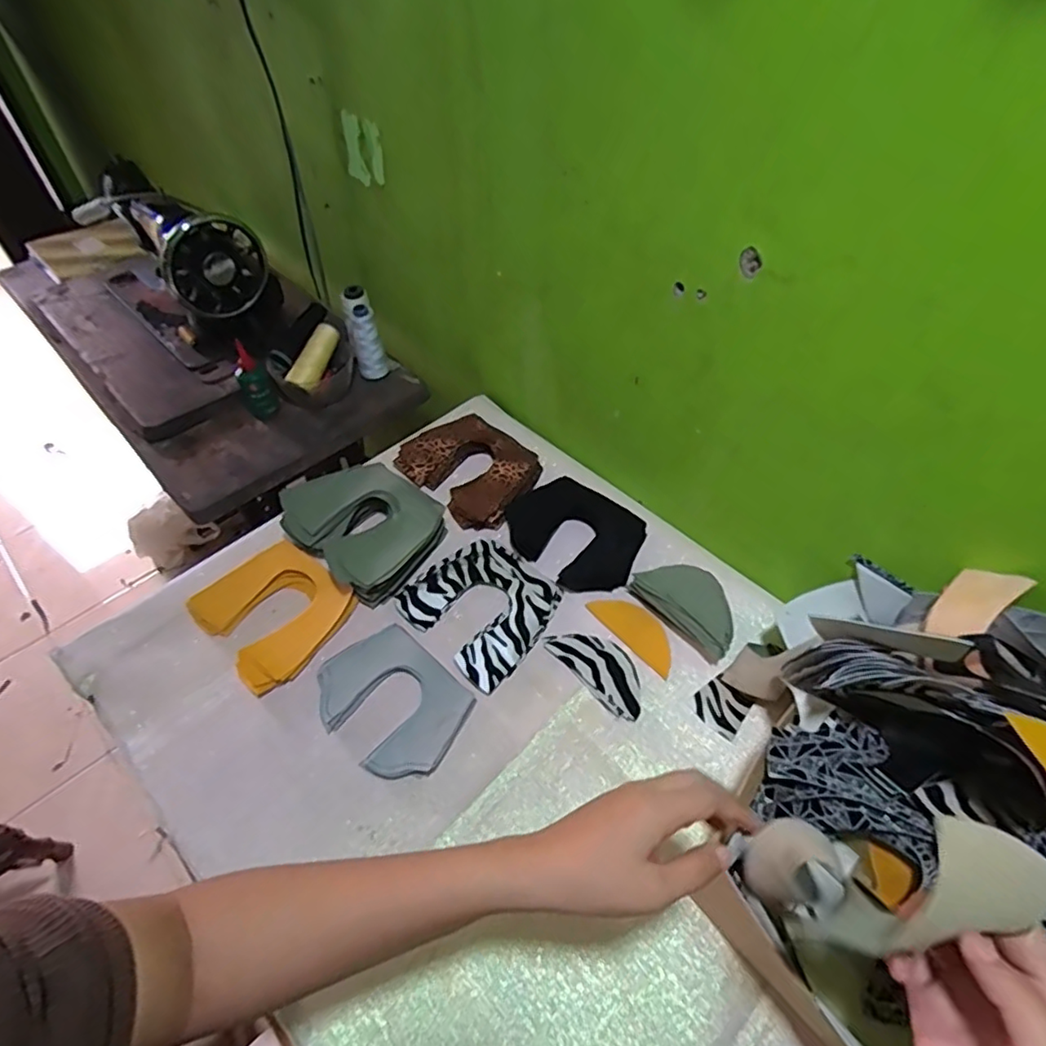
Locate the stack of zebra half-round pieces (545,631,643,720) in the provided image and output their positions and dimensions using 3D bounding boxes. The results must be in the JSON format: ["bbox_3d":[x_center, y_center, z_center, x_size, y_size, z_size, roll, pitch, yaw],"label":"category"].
[{"bbox_3d":[0.083,0.150,0.629,0.057,0.006,0.117,-37,59,-23],"label":"stack of zebra half-round pieces"}]

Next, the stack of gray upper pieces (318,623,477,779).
[{"bbox_3d":[-0.130,0.174,0.596,0.154,0.016,0.115,35,62,26],"label":"stack of gray upper pieces"}]

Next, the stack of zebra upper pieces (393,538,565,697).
[{"bbox_3d":[-0.042,0.089,0.674,0.155,0.015,0.146,36,62,27],"label":"stack of zebra upper pieces"}]

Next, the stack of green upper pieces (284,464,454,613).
[{"bbox_3d":[-0.189,0.000,0.718,0.180,0.057,0.145,34,61,26],"label":"stack of green upper pieces"}]

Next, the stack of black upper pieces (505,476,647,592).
[{"bbox_3d":[0.062,0.008,0.734,0.122,0.023,0.167,-39,60,-24],"label":"stack of black upper pieces"}]

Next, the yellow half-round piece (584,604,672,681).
[{"bbox_3d":[0.127,0.118,0.664,0.048,0.004,0.110,-35,58,-22],"label":"yellow half-round piece"}]

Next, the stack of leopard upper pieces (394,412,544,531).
[{"bbox_3d":[-0.068,-0.076,0.800,0.169,0.032,0.136,34,61,26],"label":"stack of leopard upper pieces"}]

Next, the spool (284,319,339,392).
[{"bbox_3d":[-0.309,-0.247,0.895,0.031,0.042,0.112,20,76,17],"label":"spool"}]

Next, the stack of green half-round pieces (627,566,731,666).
[{"bbox_3d":[0.181,0.087,0.657,0.067,0.035,0.128,-32,57,-20],"label":"stack of green half-round pieces"}]

